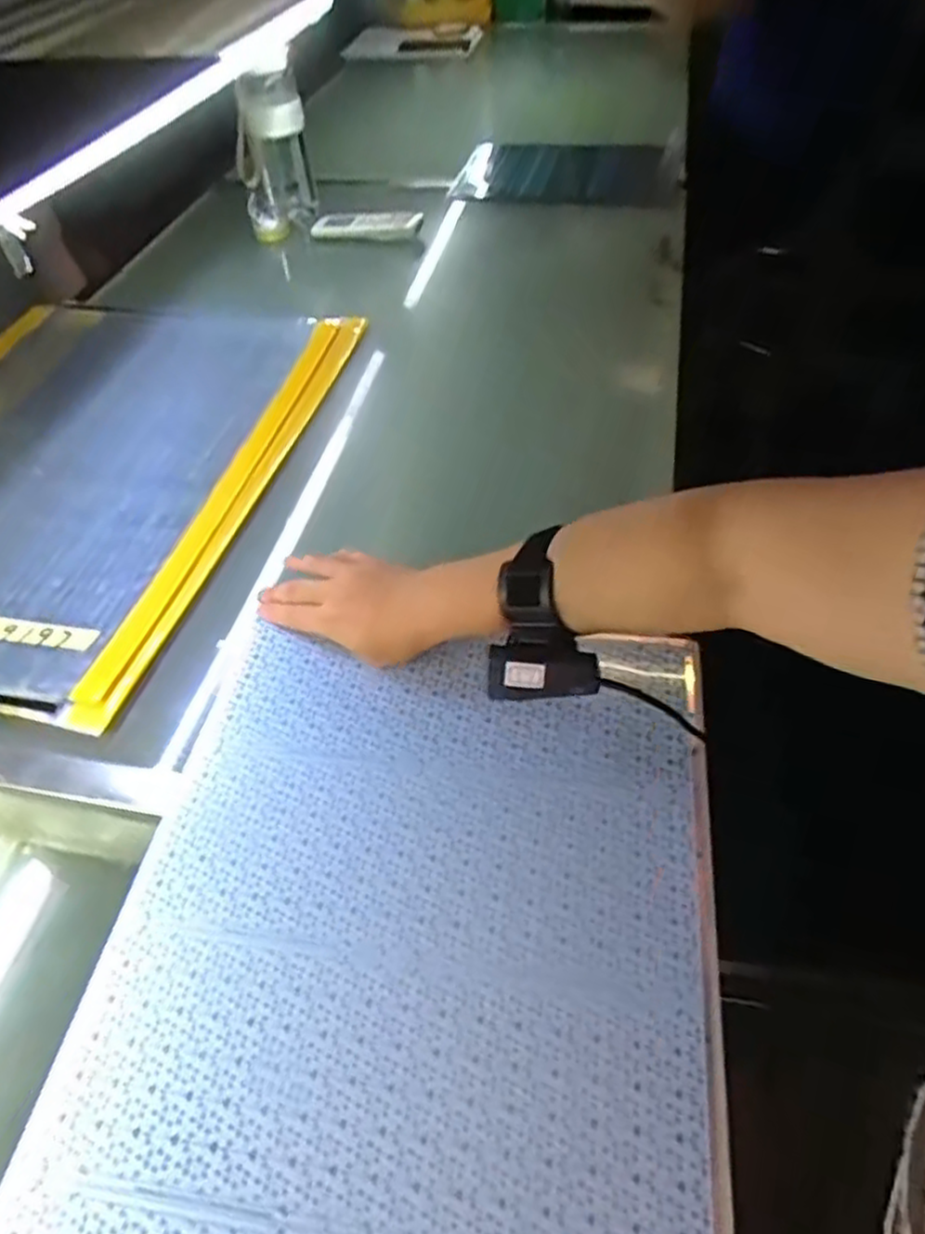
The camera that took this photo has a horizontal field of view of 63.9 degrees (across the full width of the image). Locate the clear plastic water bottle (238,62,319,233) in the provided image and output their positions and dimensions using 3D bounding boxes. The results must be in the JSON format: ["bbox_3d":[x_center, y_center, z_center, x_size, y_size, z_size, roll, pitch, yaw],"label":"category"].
[{"bbox_3d":[-0.257,-0.665,1.052,0.075,0.184,0.074,-12,50,-6],"label":"clear plastic water bottle"}]

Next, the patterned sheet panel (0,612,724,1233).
[{"bbox_3d":[-0.049,0.248,0.377,0.339,0.005,0.554,4,50,7],"label":"patterned sheet panel"}]

